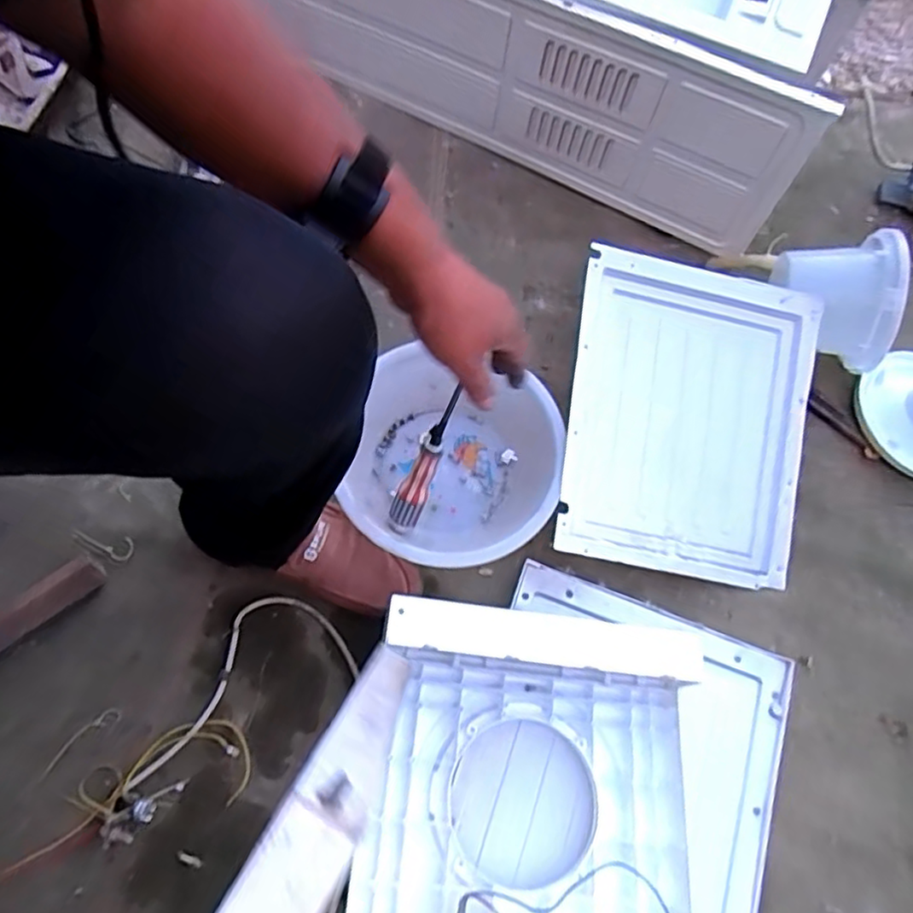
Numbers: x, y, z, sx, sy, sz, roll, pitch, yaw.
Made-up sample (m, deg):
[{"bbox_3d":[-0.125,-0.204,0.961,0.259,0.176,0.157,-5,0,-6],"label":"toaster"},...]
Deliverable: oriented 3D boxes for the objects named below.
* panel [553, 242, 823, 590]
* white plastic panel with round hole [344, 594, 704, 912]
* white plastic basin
[{"bbox_3d":[0.273,-0.045,0.748,0.288,0.039,0.361,11,81,-9],"label":"panel"},{"bbox_3d":[0.075,0.289,0.578,0.313,0.102,0.275,8,66,-1],"label":"white plastic panel with round hole"},{"bbox_3d":[-0.001,0.017,0.723,0.222,0.081,0.227,17,66,2],"label":"white plastic basin"}]

